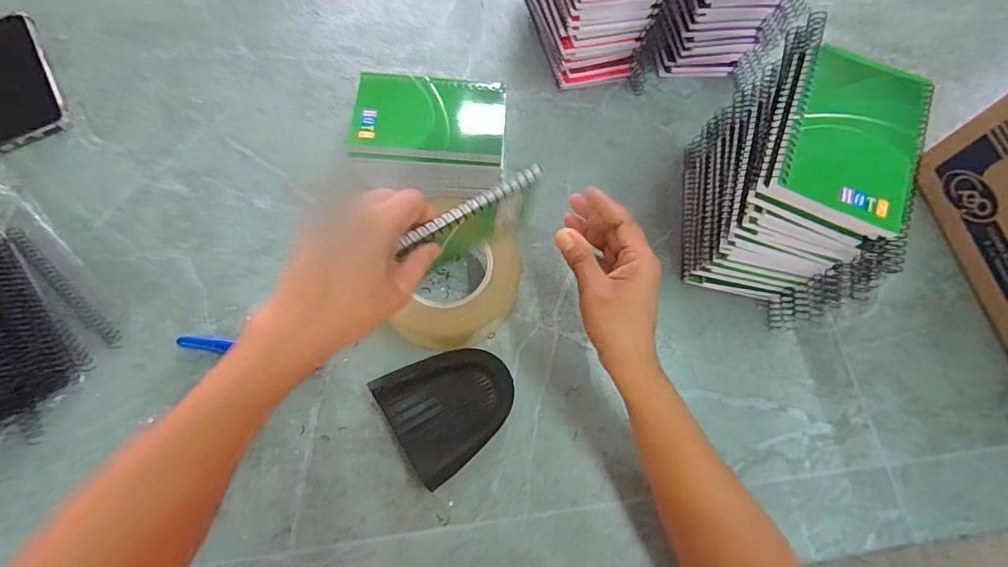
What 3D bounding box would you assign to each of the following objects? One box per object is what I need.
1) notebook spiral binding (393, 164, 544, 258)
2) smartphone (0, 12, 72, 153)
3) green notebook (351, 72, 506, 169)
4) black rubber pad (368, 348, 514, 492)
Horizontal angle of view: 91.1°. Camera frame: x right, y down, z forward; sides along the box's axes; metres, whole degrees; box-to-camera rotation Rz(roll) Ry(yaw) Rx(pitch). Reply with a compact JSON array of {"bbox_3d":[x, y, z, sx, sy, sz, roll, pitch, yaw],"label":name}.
[{"bbox_3d":[-0.020,-0.051,0.326,0.108,0.008,0.011,-31,73,-14],"label":"notebook spiral binding"},{"bbox_3d":[-0.510,-0.209,0.510,0.078,0.011,0.168,-28,73,-13],"label":"smartphone"},{"bbox_3d":[-0.065,-0.146,0.433,0.128,0.009,0.089,3,70,-4],"label":"green notebook"},{"bbox_3d":[-0.042,0.102,0.416,0.101,0.031,0.091,-30,73,-14],"label":"black rubber pad"}]

